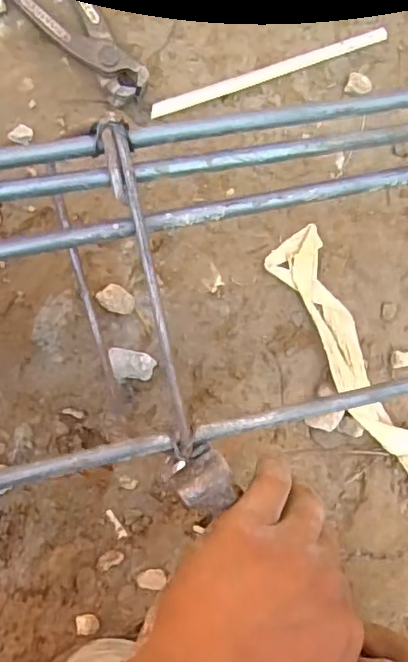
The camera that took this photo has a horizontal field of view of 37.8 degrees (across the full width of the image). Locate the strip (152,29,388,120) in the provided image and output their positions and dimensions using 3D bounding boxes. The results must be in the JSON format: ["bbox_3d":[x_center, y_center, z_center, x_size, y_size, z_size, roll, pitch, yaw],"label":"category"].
[{"bbox_3d":[0.046,-0.178,0.408,0.173,0.005,0.011,-22,94,-9],"label":"strip"}]

